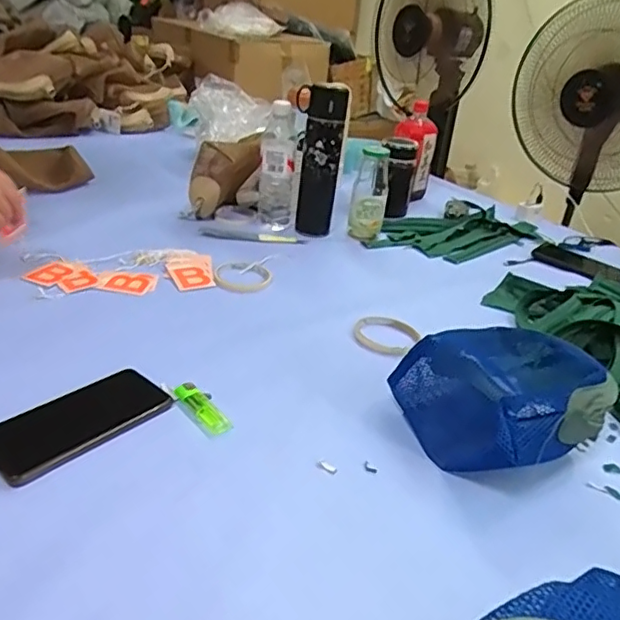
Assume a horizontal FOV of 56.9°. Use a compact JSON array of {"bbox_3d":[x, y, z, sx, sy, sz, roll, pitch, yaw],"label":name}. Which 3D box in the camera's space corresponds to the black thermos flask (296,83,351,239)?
[{"bbox_3d":[0.016,-0.270,1.047,0.082,0.261,0.055,6,29,0],"label":"black thermos flask"}]

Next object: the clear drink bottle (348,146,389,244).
[{"bbox_3d":[0.113,-0.222,1.090,0.064,0.162,0.078,8,29,4],"label":"clear drink bottle"}]

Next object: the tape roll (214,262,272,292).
[{"bbox_3d":[-0.104,-0.056,0.887,0.086,0.011,0.096,1,29,-8],"label":"tape roll"}]

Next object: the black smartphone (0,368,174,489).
[{"bbox_3d":[-0.223,0.105,0.559,0.085,0.006,0.172,25,35,31],"label":"black smartphone"}]

